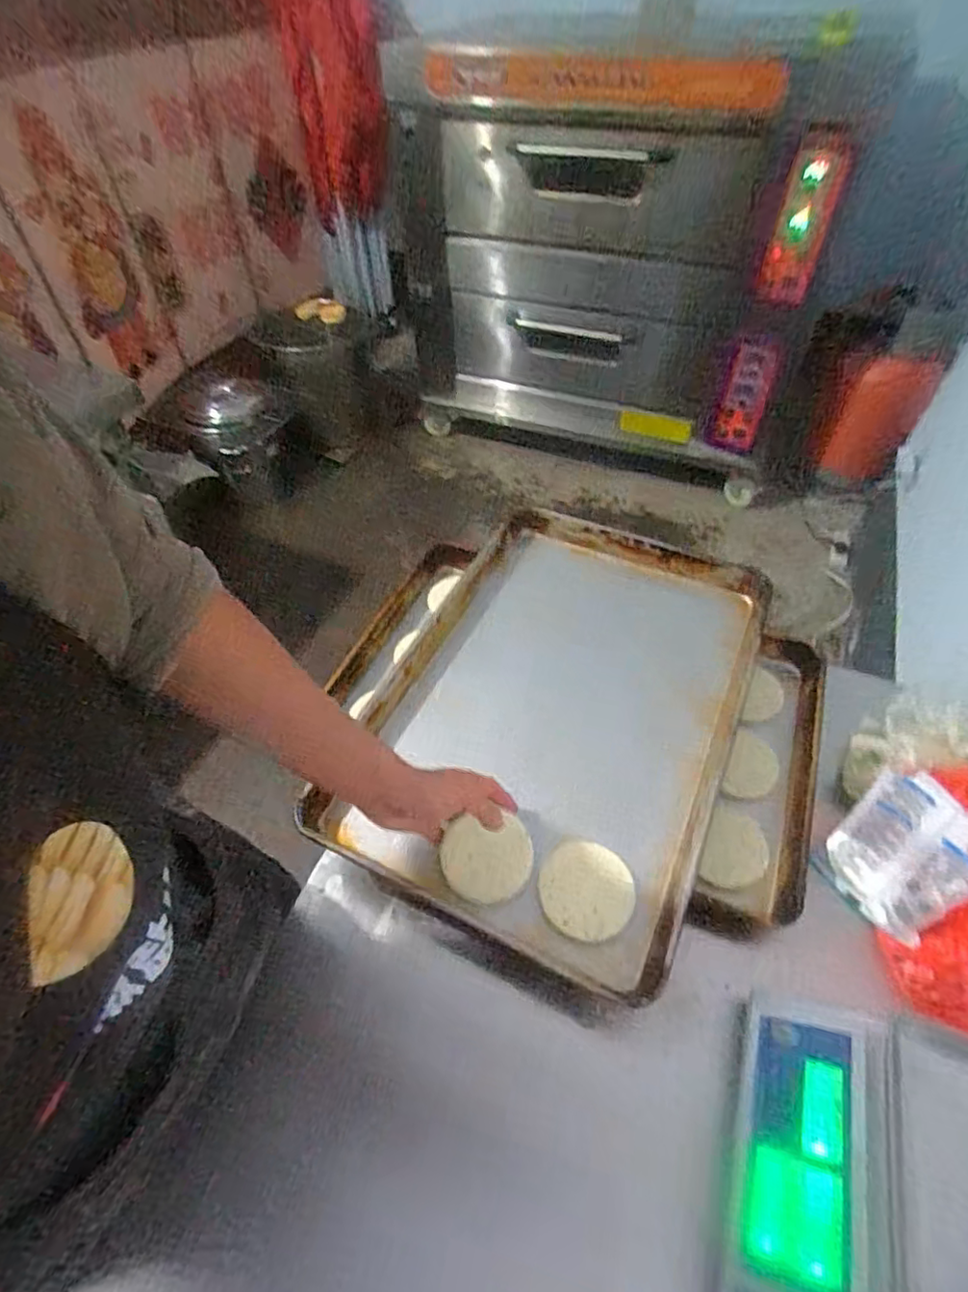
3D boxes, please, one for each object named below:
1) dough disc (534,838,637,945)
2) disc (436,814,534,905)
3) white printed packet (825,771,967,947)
[{"bbox_3d":[0.103,0.241,0.600,0.092,0.017,0.093,-1,51,1],"label":"dough disc"},{"bbox_3d":[0.003,0.219,0.612,0.094,0.014,0.081,2,74,-4],"label":"disc"},{"bbox_3d":[0.425,0.214,0.606,0.014,0.156,0.117,0,37,-29],"label":"white printed packet"}]

